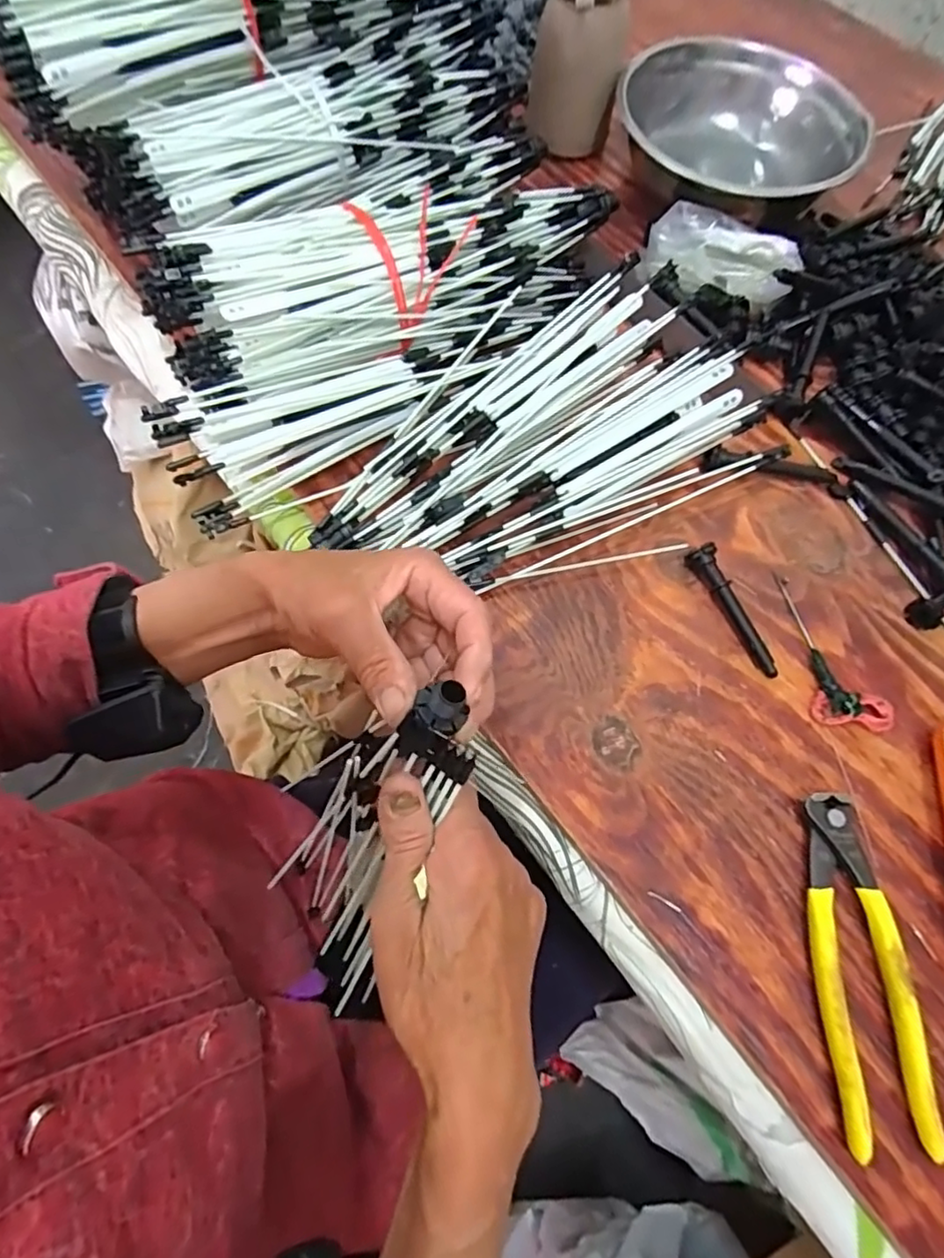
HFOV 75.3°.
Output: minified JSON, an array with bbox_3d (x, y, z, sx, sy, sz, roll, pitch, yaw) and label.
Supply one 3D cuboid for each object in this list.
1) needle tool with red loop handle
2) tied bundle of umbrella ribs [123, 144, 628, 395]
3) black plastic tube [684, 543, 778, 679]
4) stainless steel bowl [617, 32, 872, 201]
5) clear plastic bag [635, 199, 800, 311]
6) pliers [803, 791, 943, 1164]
[{"bbox_3d":[0.229,0.013,0.392,0.045,0.009,0.108,-3,67,-4],"label":"needle tool with red loop handle"},{"bbox_3d":[-0.057,-0.252,0.431,0.318,0.069,0.130,-29,71,-14],"label":"tied bundle of umbrella ribs"},{"bbox_3d":[0.168,-0.012,0.393,0.016,0.019,0.092,-22,69,-12],"label":"black plastic tube"},{"bbox_3d":[0.236,-0.445,0.558,0.192,0.069,0.182,1,66,-2],"label":"stainless steel bowl"},{"bbox_3d":[0.200,-0.301,0.491,0.116,0.028,0.064,15,67,4],"label":"clear plastic bag"},{"bbox_3d":[0.199,0.171,0.317,0.044,0.016,0.161,2,66,-2],"label":"pliers"}]

